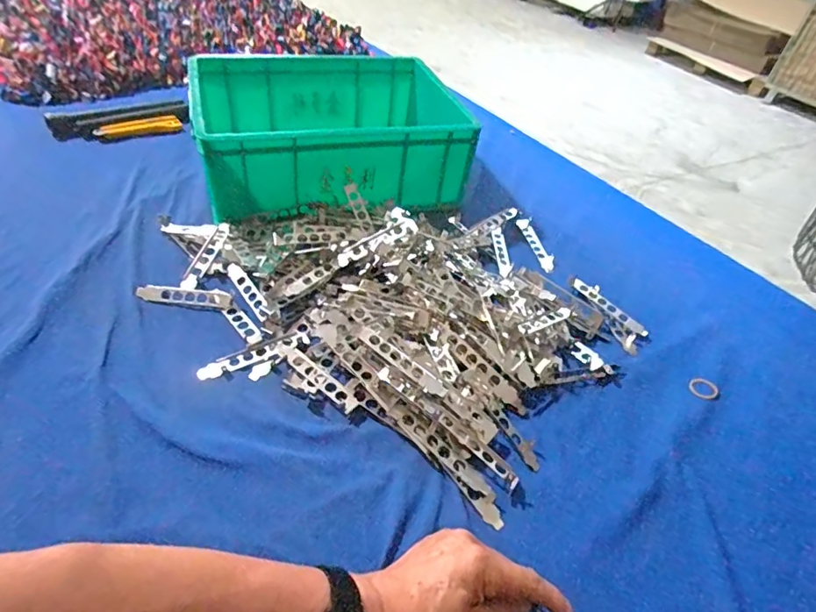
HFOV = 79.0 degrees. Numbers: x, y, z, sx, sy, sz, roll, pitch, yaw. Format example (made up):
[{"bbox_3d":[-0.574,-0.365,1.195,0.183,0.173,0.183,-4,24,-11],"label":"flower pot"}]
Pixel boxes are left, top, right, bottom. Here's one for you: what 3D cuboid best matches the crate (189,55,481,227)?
[{"bbox_3d":[-0.131,-0.290,0.824,0.400,0.136,0.318,-11,48,-18],"label":"crate"}]

